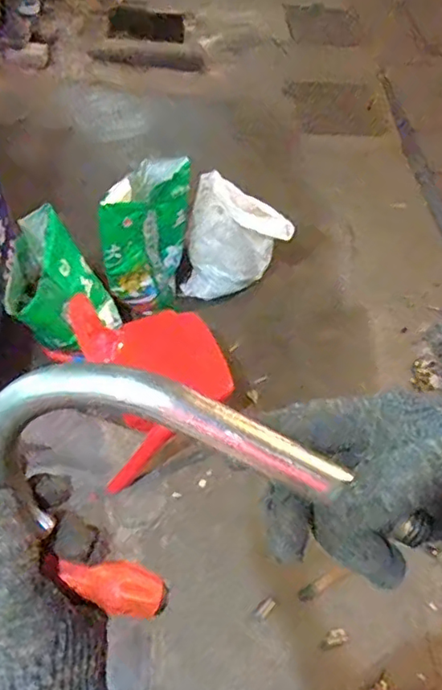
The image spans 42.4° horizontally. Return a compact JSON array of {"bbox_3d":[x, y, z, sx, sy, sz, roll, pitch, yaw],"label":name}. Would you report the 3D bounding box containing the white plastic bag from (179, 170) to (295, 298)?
[{"bbox_3d":[0.040,-0.279,1.595,0.286,0.322,0.137,14,57,3],"label":"white plastic bag"}]

